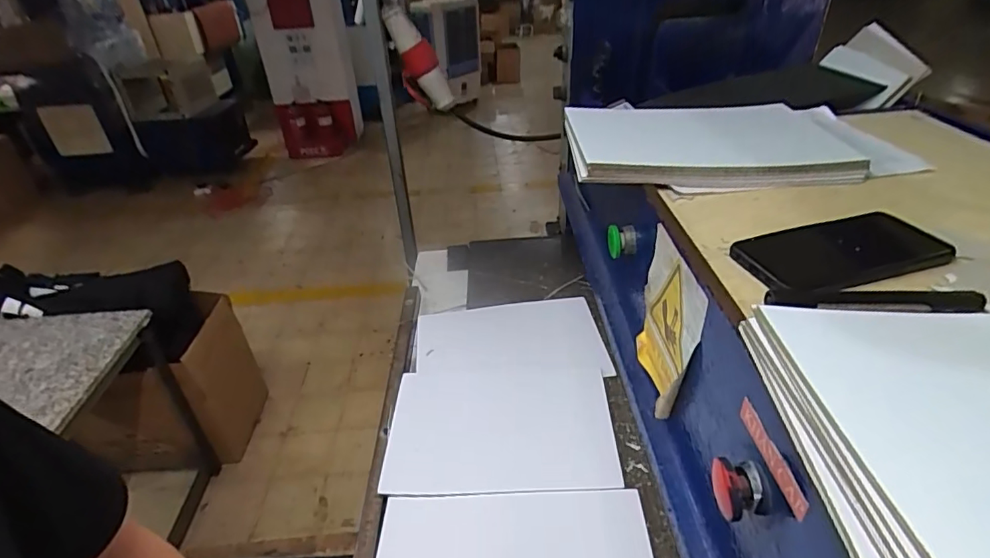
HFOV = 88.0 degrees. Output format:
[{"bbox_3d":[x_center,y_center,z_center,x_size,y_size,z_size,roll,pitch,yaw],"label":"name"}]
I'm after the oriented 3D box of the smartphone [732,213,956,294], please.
[{"bbox_3d":[0.291,-0.024,0.437,0.159,0.011,0.081,-9,35,-8],"label":"smartphone"}]

